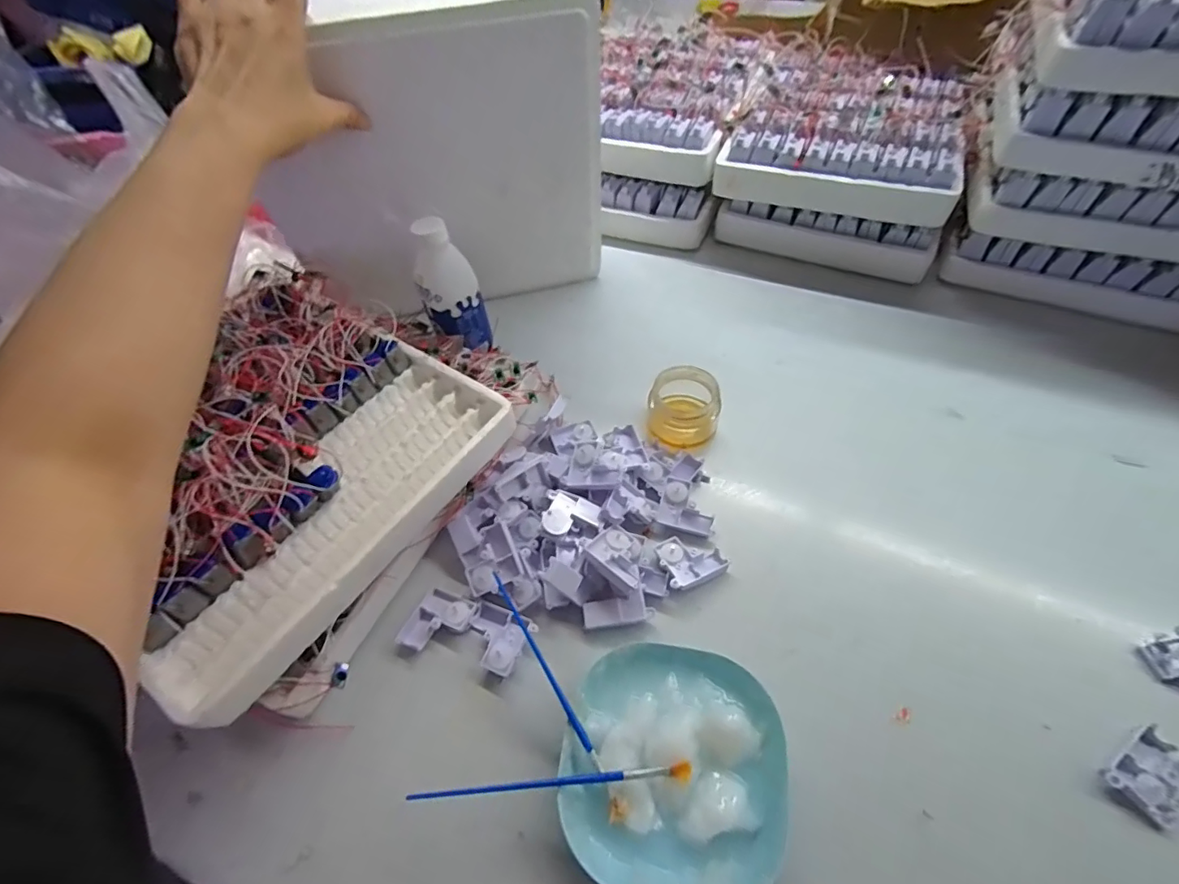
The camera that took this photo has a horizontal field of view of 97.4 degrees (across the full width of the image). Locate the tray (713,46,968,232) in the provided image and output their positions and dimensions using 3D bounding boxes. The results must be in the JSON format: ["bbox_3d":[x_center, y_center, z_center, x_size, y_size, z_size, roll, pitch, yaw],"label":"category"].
[{"bbox_3d":[0.311,-0.385,0.634,0.246,0.079,0.306,16,55,15],"label":"tray"}]

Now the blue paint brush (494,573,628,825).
[{"bbox_3d":[-0.023,0.159,0.333,0.011,0.006,0.163,-27,70,-17],"label":"blue paint brush"}]

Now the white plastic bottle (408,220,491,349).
[{"bbox_3d":[-0.135,-0.144,0.503,0.044,0.128,0.048,26,58,21],"label":"white plastic bottle"}]

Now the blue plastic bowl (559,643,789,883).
[{"bbox_3d":[0.052,0.200,0.323,0.127,0.029,0.132,-2,53,2],"label":"blue plastic bowl"}]

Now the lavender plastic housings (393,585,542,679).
[{"bbox_3d":[-0.089,0.140,0.384,0.092,0.015,0.045,12,54,12],"label":"lavender plastic housings"}]

